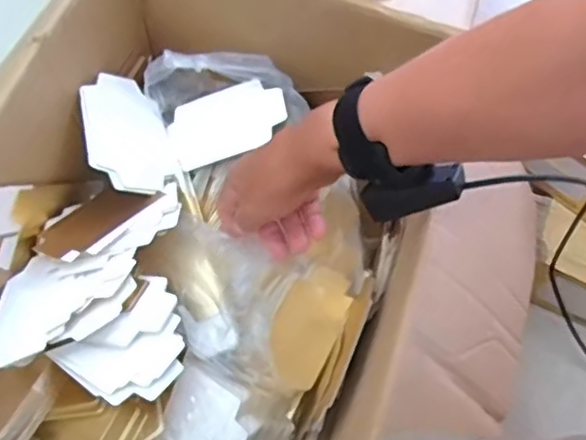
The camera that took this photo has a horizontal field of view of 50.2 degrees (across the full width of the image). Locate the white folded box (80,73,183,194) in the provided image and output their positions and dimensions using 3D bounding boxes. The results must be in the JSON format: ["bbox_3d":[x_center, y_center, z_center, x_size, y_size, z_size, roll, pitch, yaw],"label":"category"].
[{"bbox_3d":[-0.158,-0.083,0.590,0.087,0.007,0.125,-4,66,-47],"label":"white folded box"}]

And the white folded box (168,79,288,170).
[{"bbox_3d":[-0.064,-0.097,0.614,0.116,0.009,0.068,-17,75,8],"label":"white folded box"}]

